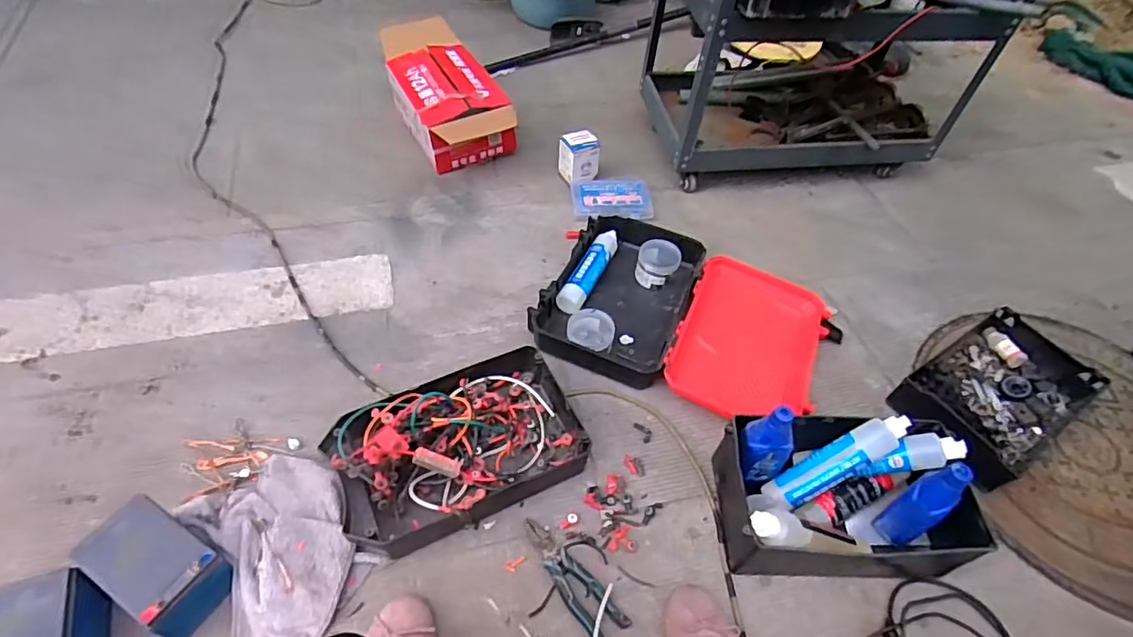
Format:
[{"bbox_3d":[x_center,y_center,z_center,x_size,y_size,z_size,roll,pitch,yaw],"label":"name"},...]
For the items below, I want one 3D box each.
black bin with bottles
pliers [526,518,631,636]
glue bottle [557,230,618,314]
[{"bbox_3d":[0.387,0.247,0.837,0.315,0.171,0.195,1,51,-4],"label":"black bin with bottles"},{"bbox_3d":[0.005,0.357,0.810,0.054,0.017,0.190,-30,60,-26],"label":"pliers"},{"bbox_3d":[0.048,-0.092,1.170,0.050,0.050,0.241,22,53,12],"label":"glue bottle"}]

